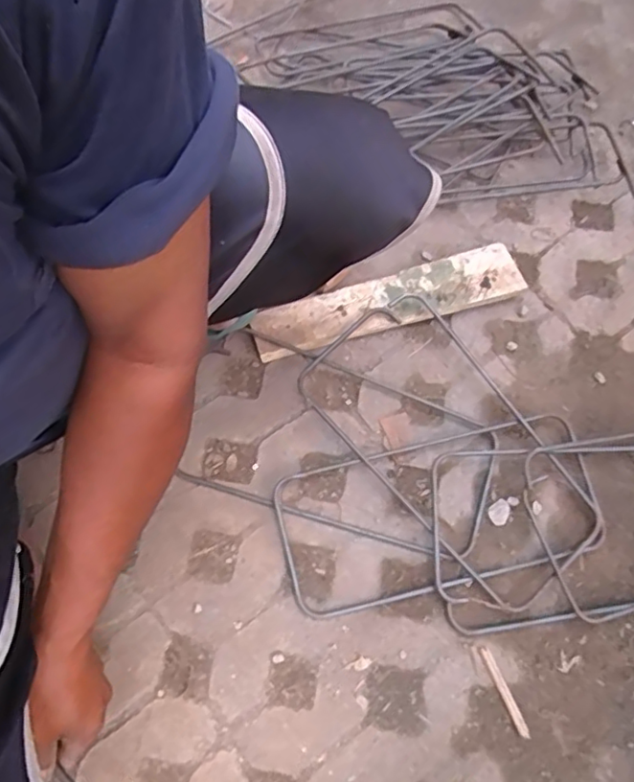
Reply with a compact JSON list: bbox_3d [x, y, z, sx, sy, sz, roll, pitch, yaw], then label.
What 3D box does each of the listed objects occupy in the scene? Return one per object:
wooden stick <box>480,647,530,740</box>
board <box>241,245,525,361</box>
[{"bbox_3d":[0.193,0.308,0.598,0.012,0.006,0.089,-20,69,-10],"label":"wooden stick"},{"bbox_3d":[0.091,-0.111,0.745,0.350,0.032,0.078,-16,70,-9],"label":"board"}]

